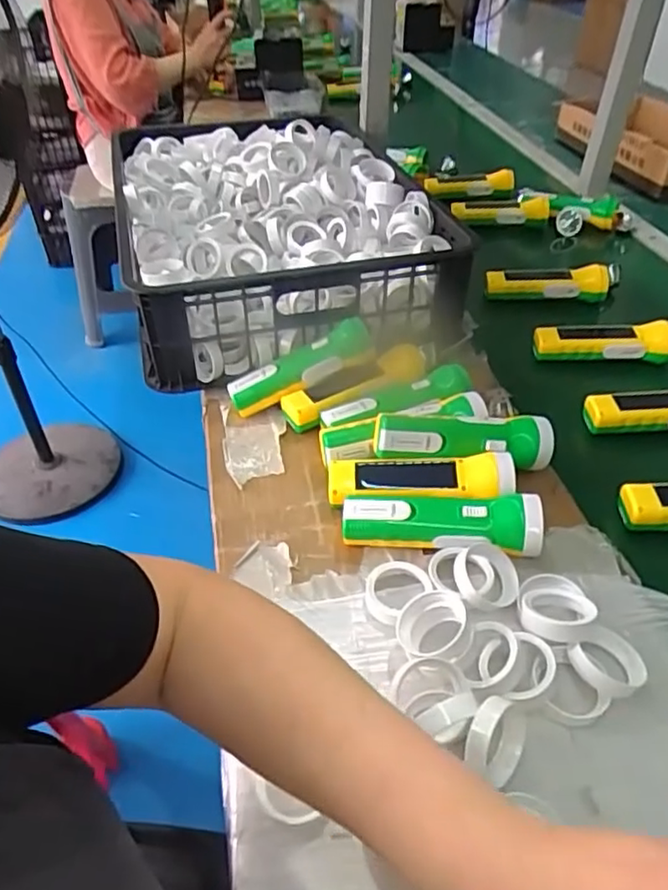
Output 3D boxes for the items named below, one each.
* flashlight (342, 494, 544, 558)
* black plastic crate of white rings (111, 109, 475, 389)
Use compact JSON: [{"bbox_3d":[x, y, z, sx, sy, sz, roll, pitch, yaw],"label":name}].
[{"bbox_3d":[0.092,0.068,0.545,0.165,0.045,0.042,5,42,5],"label":"flashlight"},{"bbox_3d":[-0.090,-0.308,0.890,0.390,0.140,0.562,-11,43,-12],"label":"black plastic crate of white rings"}]

